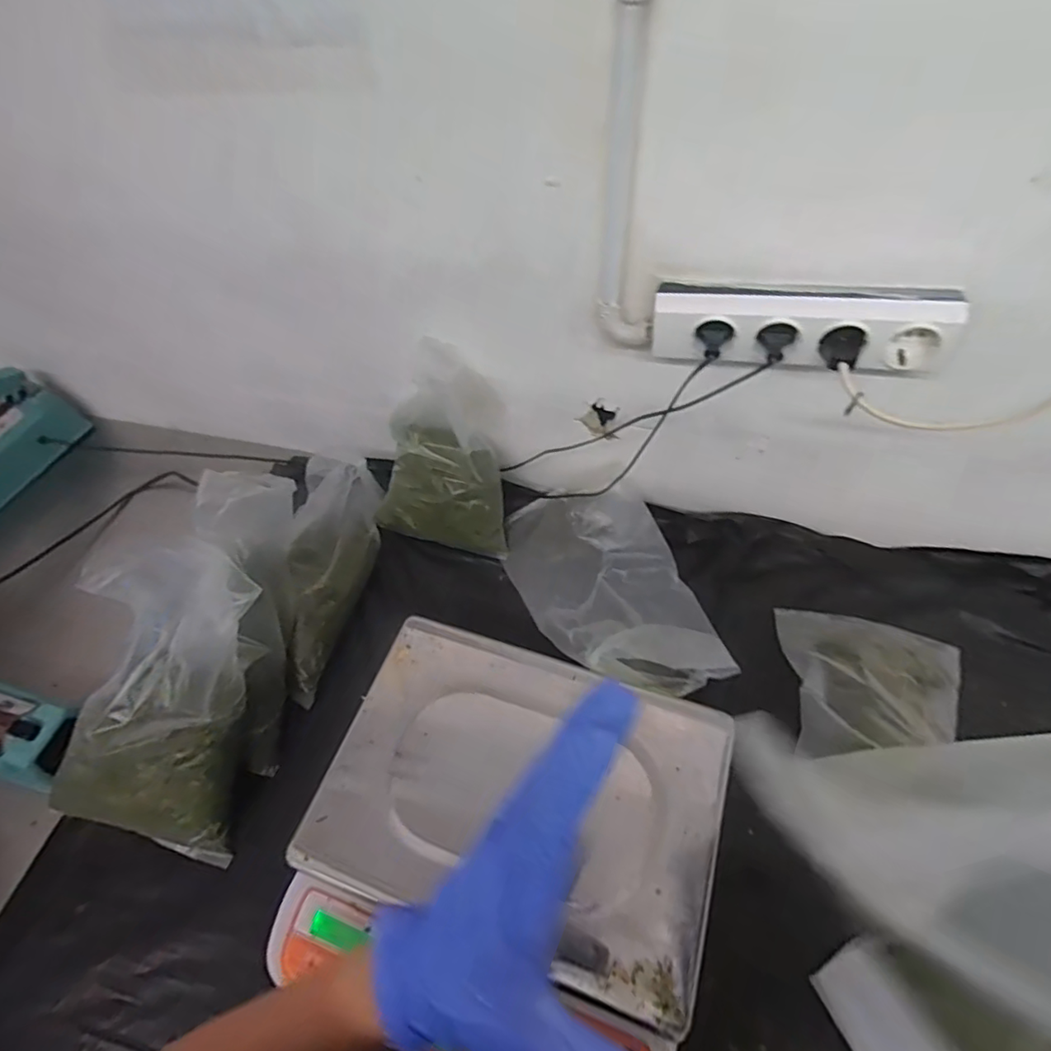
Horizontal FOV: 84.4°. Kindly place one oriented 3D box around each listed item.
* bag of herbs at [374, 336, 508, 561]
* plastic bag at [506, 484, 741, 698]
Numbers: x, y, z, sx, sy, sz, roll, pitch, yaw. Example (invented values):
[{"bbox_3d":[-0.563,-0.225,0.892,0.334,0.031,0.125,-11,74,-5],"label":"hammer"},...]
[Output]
[{"bbox_3d":[-0.111,-0.085,0.680,0.160,0.246,0.120,0,55,3],"label":"bag of herbs"},{"bbox_3d":[0.093,0.061,0.666,0.176,0.084,0.285,-20,56,-11],"label":"plastic bag"}]

